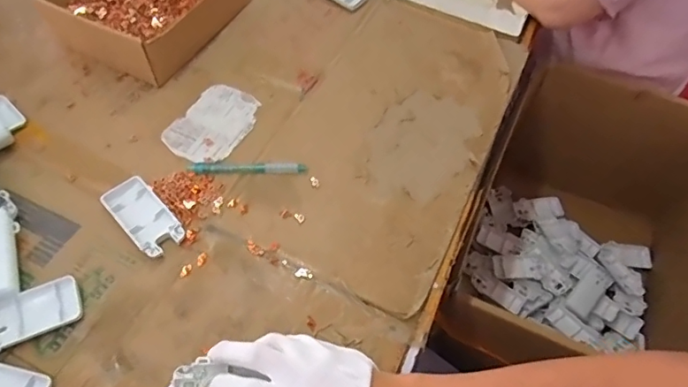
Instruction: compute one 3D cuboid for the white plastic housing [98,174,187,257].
[{"bbox_3d":[-0.206,0.024,0.517,0.047,0.013,0.092,-39,67,-23],"label":"white plastic housing"}]

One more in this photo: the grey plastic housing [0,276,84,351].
[{"bbox_3d":[-0.289,0.112,0.454,0.096,0.015,0.050,-24,62,-17],"label":"grey plastic housing"}]

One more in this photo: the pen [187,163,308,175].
[{"bbox_3d":[-0.108,-0.027,0.563,0.129,0.008,0.014,0,58,-3],"label":"pen"}]

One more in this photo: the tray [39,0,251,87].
[{"bbox_3d":[-0.260,-0.264,0.679,0.193,0.062,0.223,27,61,13],"label":"tray"}]

